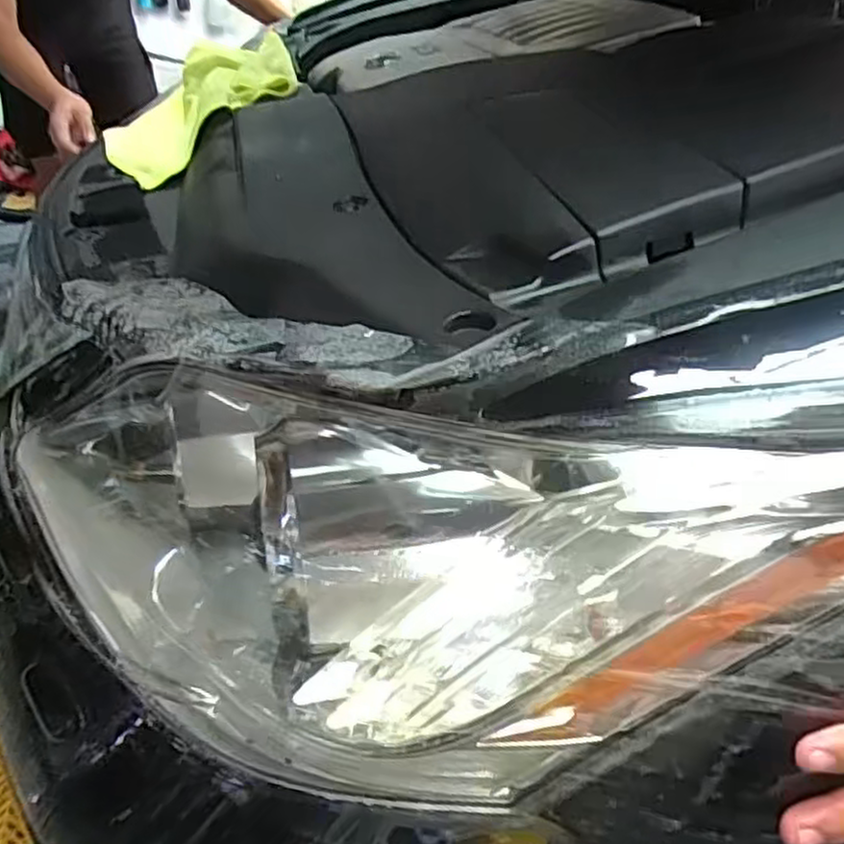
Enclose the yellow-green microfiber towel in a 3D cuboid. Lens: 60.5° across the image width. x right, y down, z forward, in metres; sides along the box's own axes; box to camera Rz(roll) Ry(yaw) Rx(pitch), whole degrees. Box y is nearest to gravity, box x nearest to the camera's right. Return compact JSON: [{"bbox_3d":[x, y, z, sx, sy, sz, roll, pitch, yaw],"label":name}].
[{"bbox_3d":[-0.277,-0.399,0.912,0.243,0.114,0.261,-8,36,-13],"label":"yellow-green microfiber towel"}]

